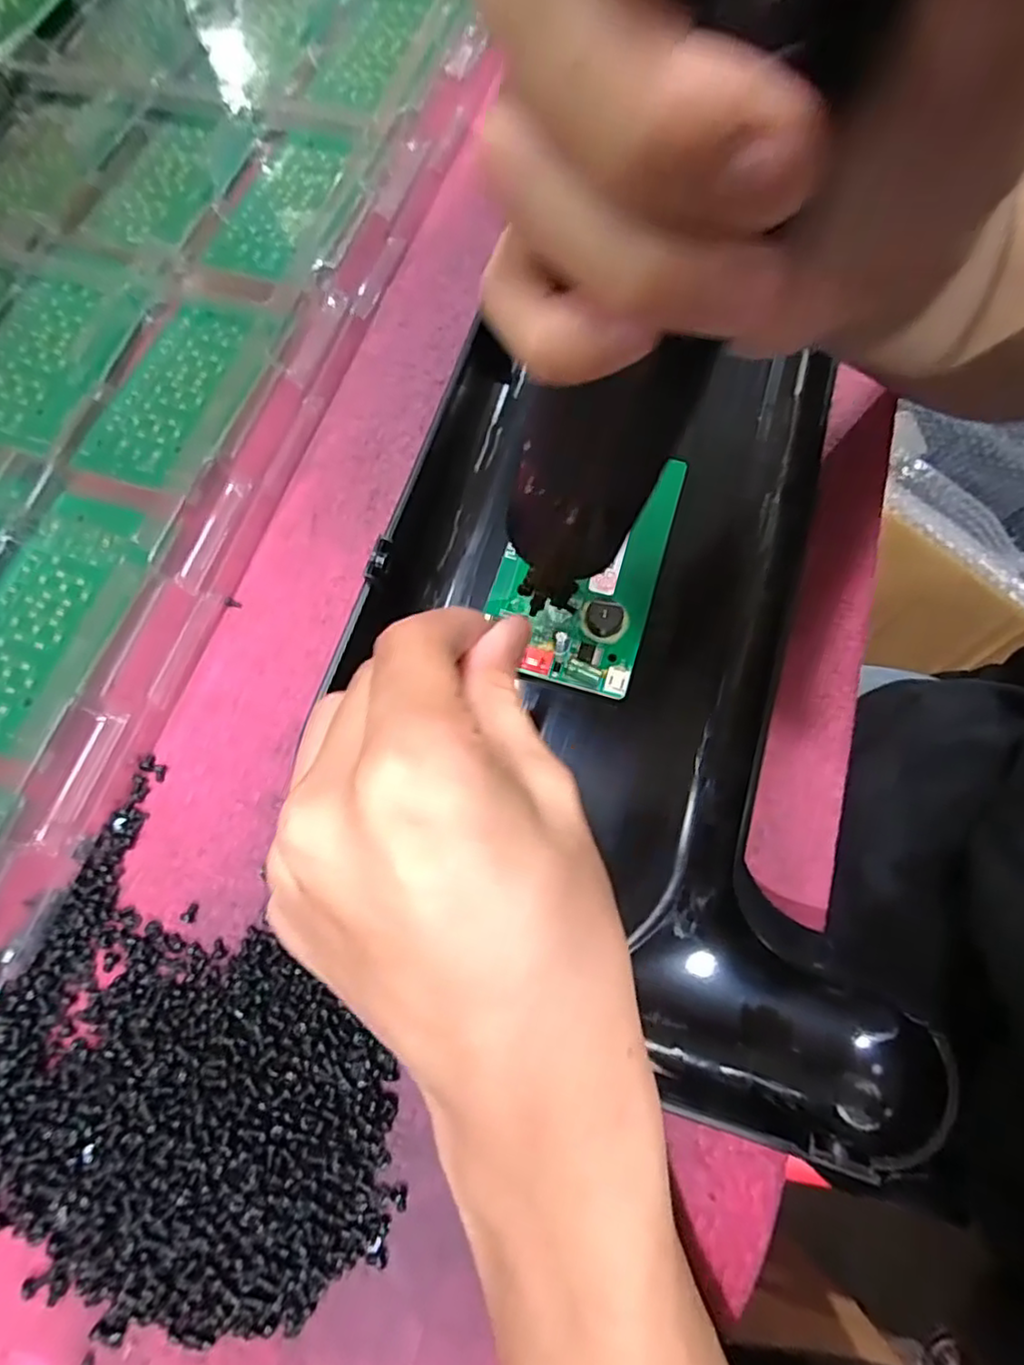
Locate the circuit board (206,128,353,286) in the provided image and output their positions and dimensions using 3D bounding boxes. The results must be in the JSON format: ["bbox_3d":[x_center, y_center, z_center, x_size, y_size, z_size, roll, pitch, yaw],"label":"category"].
[{"bbox_3d":[-0.113,-0.240,0.325,0.050,0.005,0.103,13,70,5],"label":"circuit board"}]

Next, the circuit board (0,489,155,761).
[{"bbox_3d":[-0.179,-0.025,0.251,0.057,0.004,0.104,21,72,12],"label":"circuit board"}]

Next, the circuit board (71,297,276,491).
[{"bbox_3d":[-0.142,-0.126,0.282,0.058,0.008,0.095,25,72,12],"label":"circuit board"}]

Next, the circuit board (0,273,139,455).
[{"bbox_3d":[-0.209,-0.143,0.291,0.064,0.004,0.087,18,70,10],"label":"circuit board"}]

